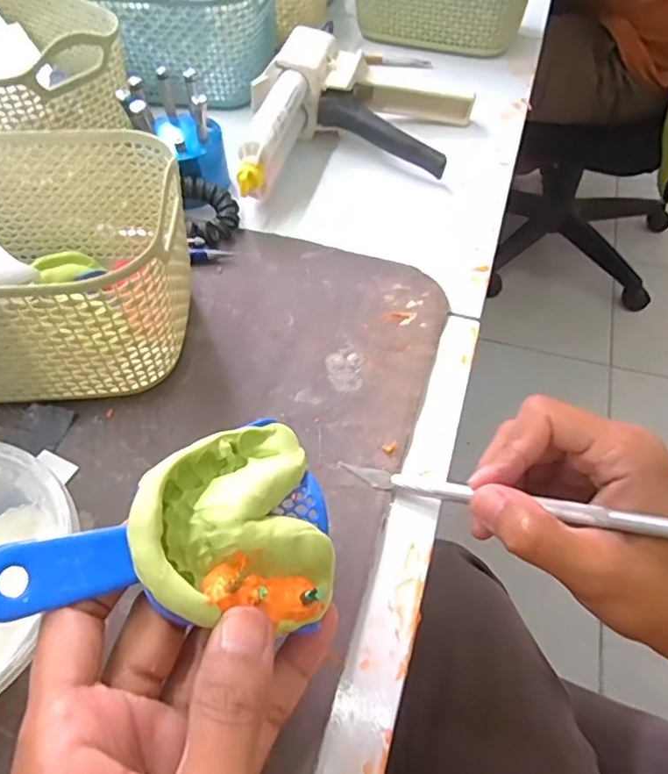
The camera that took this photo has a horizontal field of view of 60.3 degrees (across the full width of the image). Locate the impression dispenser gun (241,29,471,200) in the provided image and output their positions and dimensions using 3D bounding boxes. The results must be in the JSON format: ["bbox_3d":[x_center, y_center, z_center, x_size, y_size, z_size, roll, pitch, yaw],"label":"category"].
[{"bbox_3d":[0.022,-0.191,0.412,0.171,0.061,0.147,-4,52,-3],"label":"impression dispenser gun"}]

